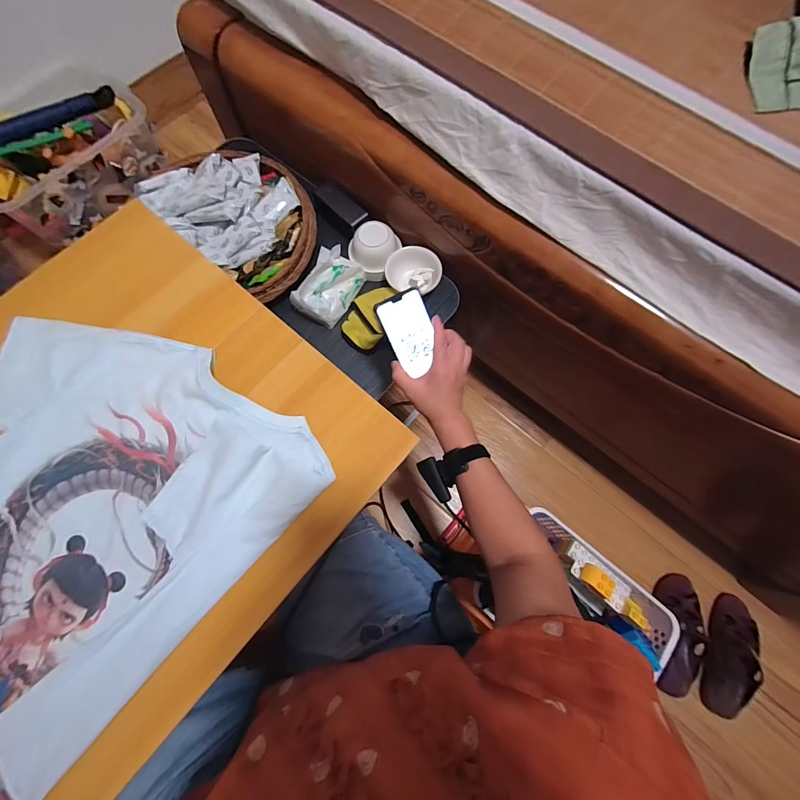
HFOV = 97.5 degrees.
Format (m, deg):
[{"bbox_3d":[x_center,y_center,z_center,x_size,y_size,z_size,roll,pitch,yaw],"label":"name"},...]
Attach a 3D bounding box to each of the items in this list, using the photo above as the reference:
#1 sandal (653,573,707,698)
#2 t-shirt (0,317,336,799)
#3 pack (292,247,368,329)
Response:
[{"bbox_3d":[0.653,0.545,0.820,0.095,0.046,0.247,13,74,3],"label":"sandal"},{"bbox_3d":[-0.403,0.126,0.417,0.429,0.022,0.494,40,77,10],"label":"t-shirt"},{"bbox_3d":[-0.138,-0.220,0.678,0.083,0.073,0.136,32,76,8],"label":"pack"}]

